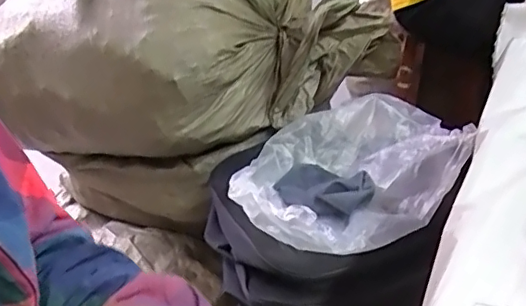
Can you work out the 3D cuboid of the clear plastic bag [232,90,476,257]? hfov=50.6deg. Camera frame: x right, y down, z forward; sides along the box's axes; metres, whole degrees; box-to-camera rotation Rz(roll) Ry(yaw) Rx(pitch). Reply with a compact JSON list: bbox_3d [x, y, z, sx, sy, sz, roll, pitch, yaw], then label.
[{"bbox_3d":[0.146,0.029,0.992,0.397,0.122,0.307,-20,32,-30],"label":"clear plastic bag"}]

